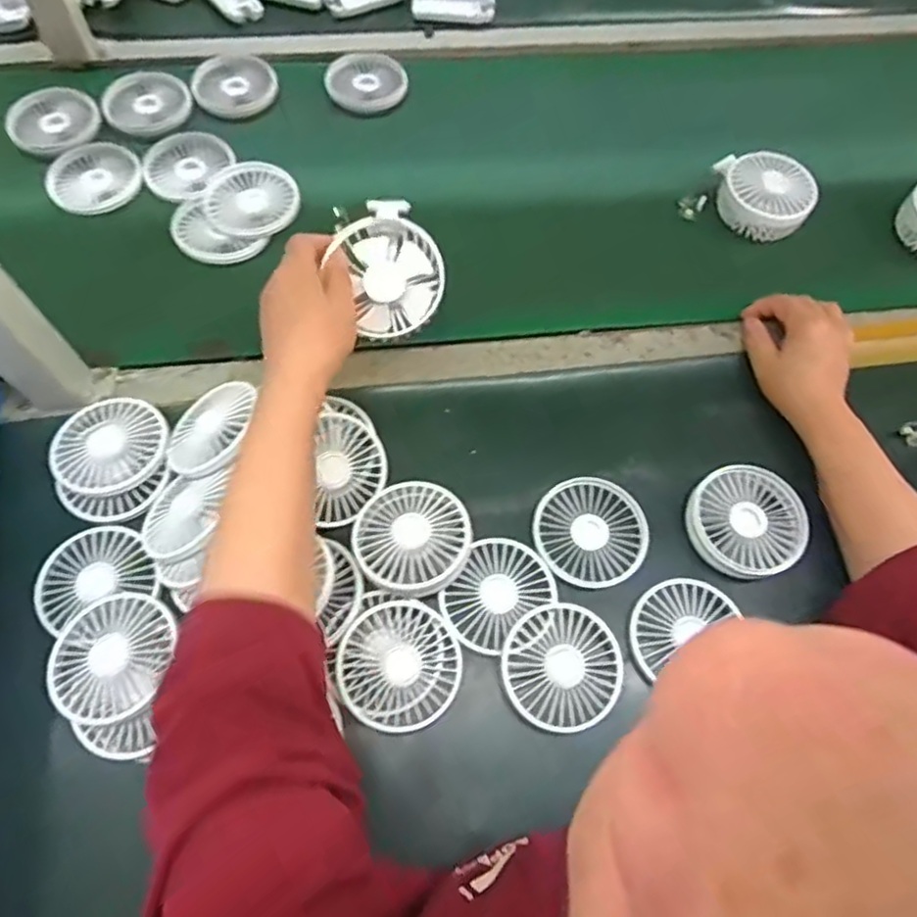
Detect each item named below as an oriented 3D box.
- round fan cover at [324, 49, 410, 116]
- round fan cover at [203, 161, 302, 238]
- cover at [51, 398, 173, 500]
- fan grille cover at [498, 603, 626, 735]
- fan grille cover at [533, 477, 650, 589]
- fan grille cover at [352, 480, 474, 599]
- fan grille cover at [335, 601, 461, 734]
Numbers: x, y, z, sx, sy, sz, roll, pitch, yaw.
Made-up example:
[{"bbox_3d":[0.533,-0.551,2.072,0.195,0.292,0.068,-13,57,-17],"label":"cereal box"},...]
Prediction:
[{"bbox_3d":[-0.104,-0.424,0.752,0.085,0.019,0.077,-16,66,-11],"label":"round fan cover"},{"bbox_3d":[-0.200,-0.256,0.653,0.089,0.016,0.087,-4,65,-5],"label":"round fan cover"},{"bbox_3d":[-0.278,-0.008,0.540,0.087,0.014,0.083,-30,69,-16],"label":"cover"},{"bbox_3d":[0.075,0.148,0.481,0.085,0.010,0.084,-27,69,-15],"label":"fan grille cover"},{"bbox_3d":[0.106,0.059,0.536,0.087,0.009,0.086,-23,68,-14],"label":"fan grille cover"},{"bbox_3d":[-0.035,0.059,0.510,0.086,0.023,0.085,-8,65,-7],"label":"fan grille cover"},{"bbox_3d":[-0.042,0.145,0.473,0.084,0.013,0.084,-28,69,-16],"label":"fan grille cover"}]

